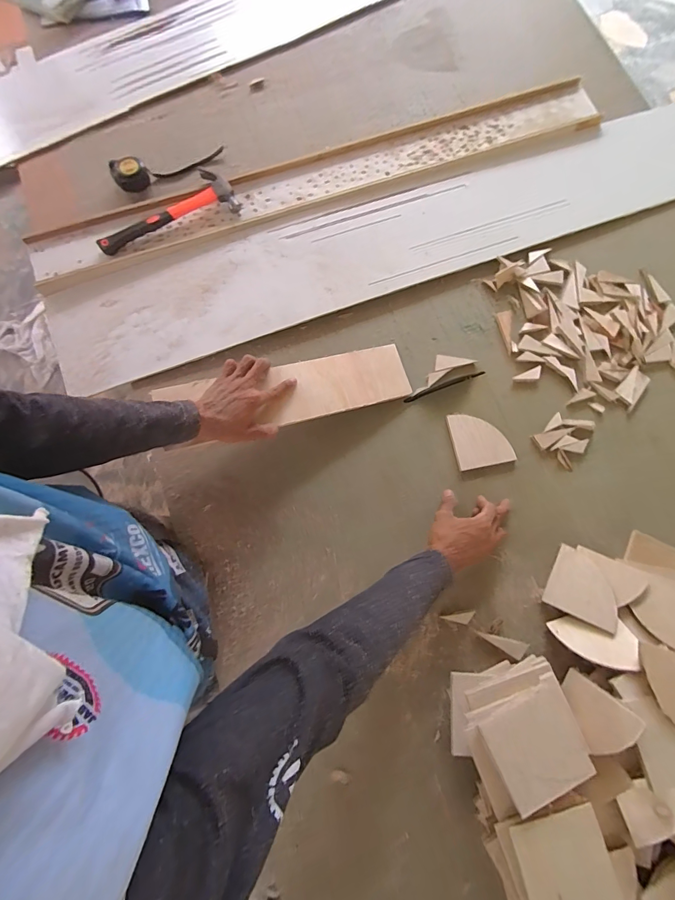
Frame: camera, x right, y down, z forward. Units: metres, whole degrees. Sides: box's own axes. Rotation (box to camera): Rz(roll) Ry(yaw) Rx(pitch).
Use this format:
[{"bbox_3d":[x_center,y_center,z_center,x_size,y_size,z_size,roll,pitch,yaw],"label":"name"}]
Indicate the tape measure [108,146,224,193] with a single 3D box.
[{"bbox_3d":[-0.335,-0.567,0.754,0.216,0.036,0.055,-23,81,-5],"label":"tape measure"}]

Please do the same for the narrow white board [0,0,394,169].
[{"bbox_3d":[-0.308,-0.912,0.839,1.256,0.029,0.229,-28,82,-6],"label":"narrow white board"}]

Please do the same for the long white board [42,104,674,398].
[{"bbox_3d":[0.138,-0.422,0.739,1.350,0.011,0.219,-20,81,-5],"label":"long white board"}]

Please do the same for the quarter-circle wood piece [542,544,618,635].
[{"bbox_3d":[0.386,0.214,0.598,0.098,0.008,0.095,23,72,26],"label":"quarter-circle wood piece"}]

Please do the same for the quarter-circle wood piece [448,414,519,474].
[{"bbox_3d":[0.249,-0.019,0.668,0.096,0.007,0.096,-11,80,-3],"label":"quarter-circle wood piece"}]

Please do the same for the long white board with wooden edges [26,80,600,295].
[{"bbox_3d":[-0.023,-0.542,0.754,1.146,0.027,0.121,-20,81,-5],"label":"long white board with wooden edges"}]

